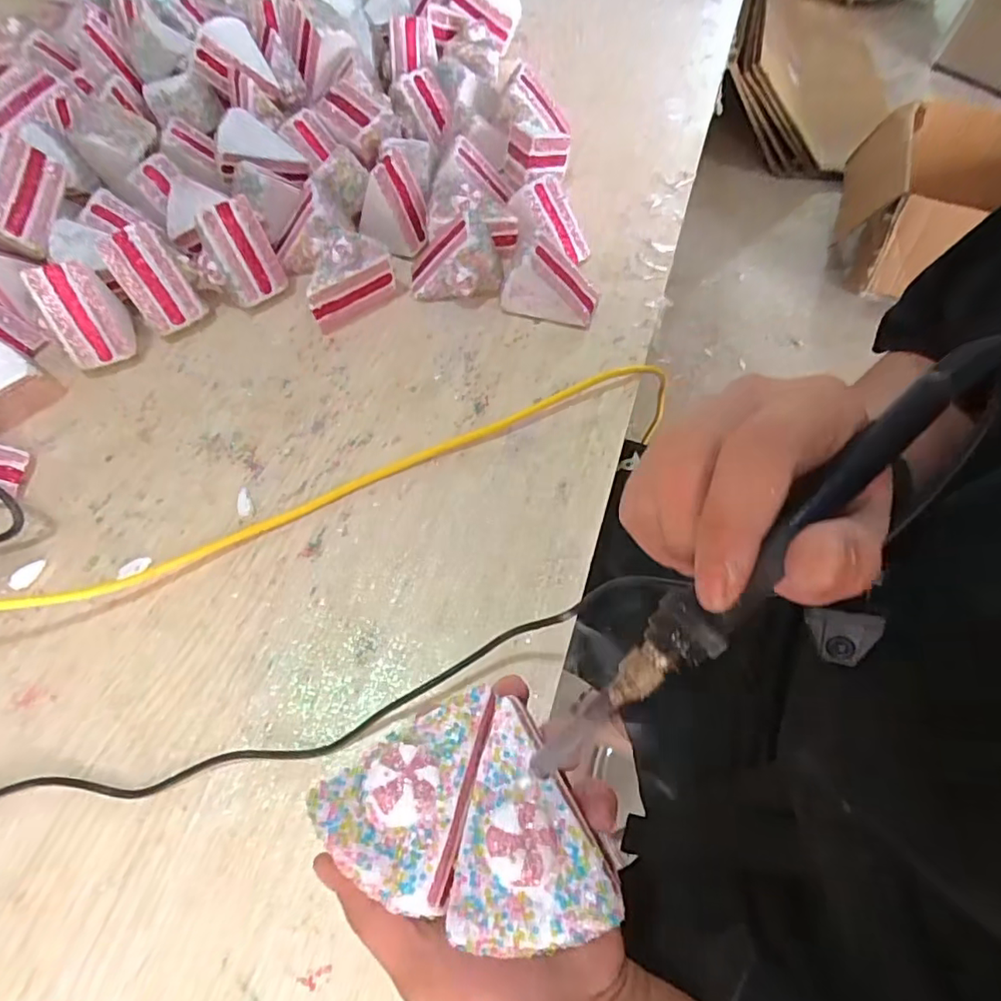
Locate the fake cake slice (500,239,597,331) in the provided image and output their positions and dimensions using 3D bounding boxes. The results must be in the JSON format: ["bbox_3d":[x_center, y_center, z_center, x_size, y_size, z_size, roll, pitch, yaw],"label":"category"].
[{"bbox_3d":[0.049,-0.210,0.553,0.092,0.066,0.050,7,62,4],"label":"fake cake slice"}]

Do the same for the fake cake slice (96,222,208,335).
[{"bbox_3d":[-0.323,-0.205,0.536,0.051,0.090,0.040,-35,43,-16],"label":"fake cake slice"}]

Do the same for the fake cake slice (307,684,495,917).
[{"bbox_3d":[-0.043,0.113,0.236,0.063,0.022,0.080,12,62,6],"label":"fake cake slice"}]

